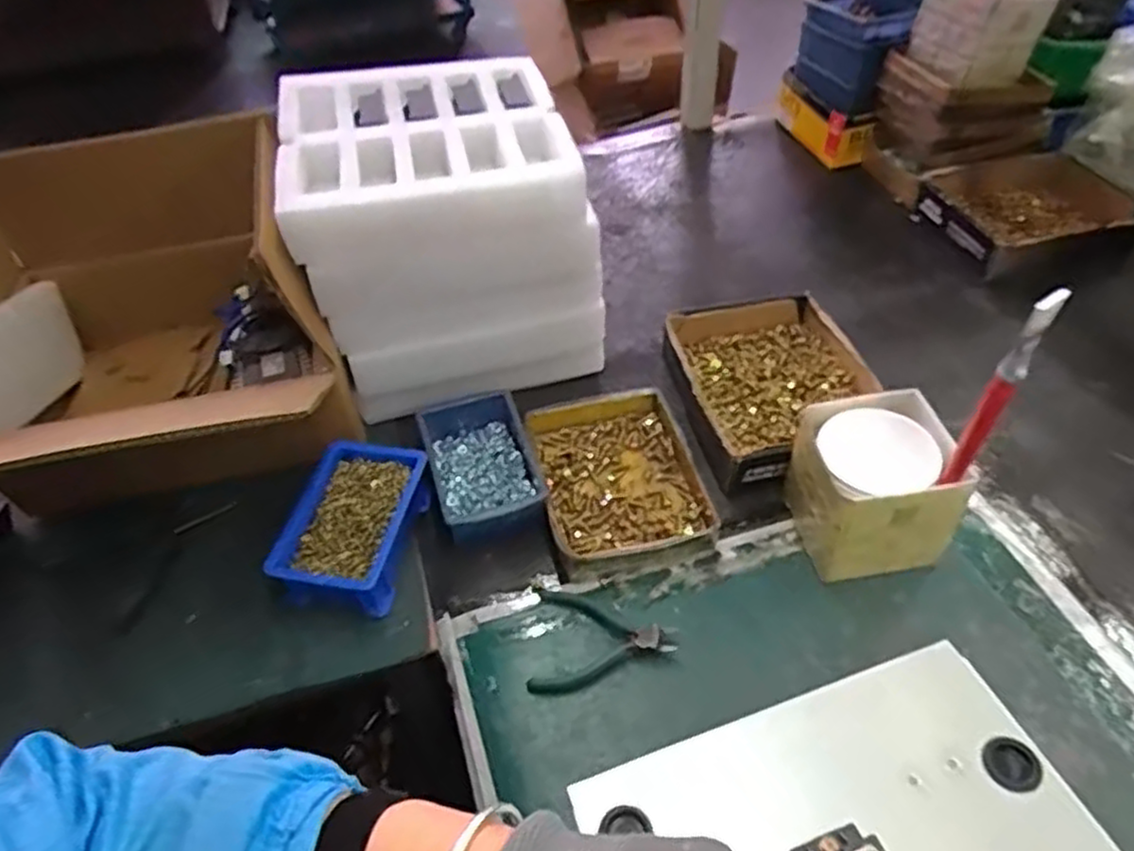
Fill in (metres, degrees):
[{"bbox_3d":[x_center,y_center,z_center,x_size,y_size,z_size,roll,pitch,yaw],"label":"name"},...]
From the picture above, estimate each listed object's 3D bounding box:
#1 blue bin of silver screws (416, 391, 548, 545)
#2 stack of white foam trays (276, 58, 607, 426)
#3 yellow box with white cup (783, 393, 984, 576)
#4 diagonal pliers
[{"bbox_3d":[-0.078,0.041,0.708,0.097,0.050,0.154,-15,48,-10],"label":"blue bin of silver screws"},{"bbox_3d":[-0.122,-0.180,0.765,0.259,0.259,0.246,-16,48,-9],"label":"stack of white foam trays"},{"bbox_3d":[0.256,0.050,0.634,0.111,0.105,0.115,-7,47,-3],"label":"yellow box with white cup"},{"bbox_3d":[0.028,0.171,0.598,0.111,0.014,0.088,4,47,7],"label":"diagonal pliers"}]

